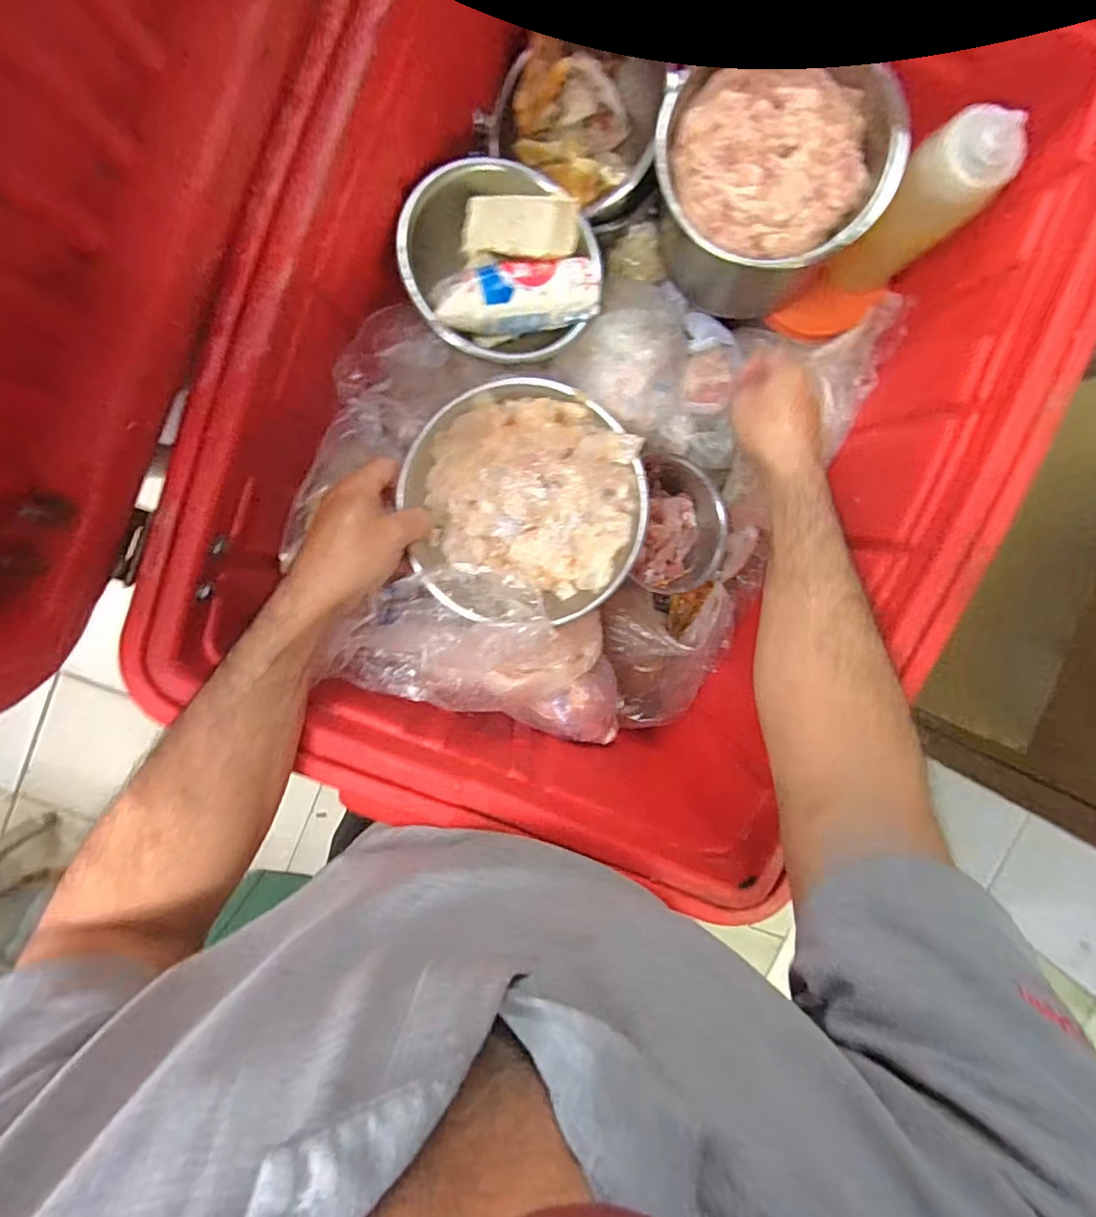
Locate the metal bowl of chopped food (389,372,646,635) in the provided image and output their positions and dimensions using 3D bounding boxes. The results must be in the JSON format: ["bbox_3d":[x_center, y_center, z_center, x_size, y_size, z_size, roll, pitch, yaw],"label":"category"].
[{"bbox_3d":[-0.018,-0.076,0.419,0.164,0.063,0.161,3,97,-5],"label":"metal bowl of chopped food"}]

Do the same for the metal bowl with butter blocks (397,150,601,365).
[{"bbox_3d":[-0.034,-0.266,0.445,0.152,0.056,0.138,2,97,-5],"label":"metal bowl with butter blocks"}]

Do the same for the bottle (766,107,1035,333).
[{"bbox_3d":[0.285,-0.305,0.475,0.069,0.200,0.055,29,71,-8],"label":"bottle"}]

